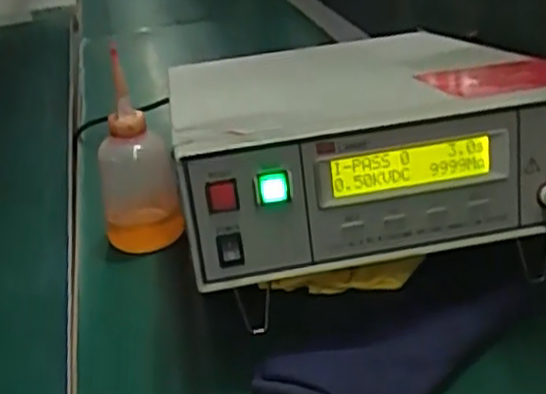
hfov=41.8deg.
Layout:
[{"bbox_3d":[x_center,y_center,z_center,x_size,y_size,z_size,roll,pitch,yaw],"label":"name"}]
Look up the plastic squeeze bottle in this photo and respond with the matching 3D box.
[{"bbox_3d":[-0.121,-0.028,0.607,0.057,0.148,0.056,-29,36,-35],"label":"plastic squeeze bottle"}]

